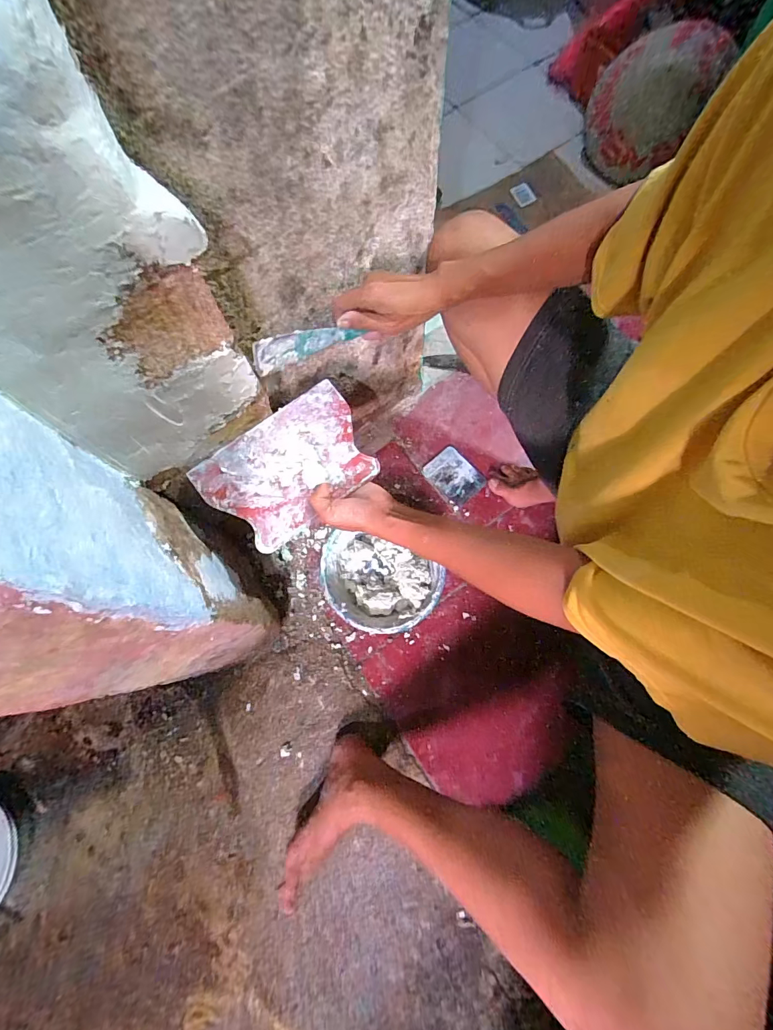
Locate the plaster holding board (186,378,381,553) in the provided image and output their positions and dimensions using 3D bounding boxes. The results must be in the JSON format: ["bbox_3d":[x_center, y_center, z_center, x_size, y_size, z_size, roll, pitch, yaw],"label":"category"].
[{"bbox_3d":[-0.118,-0.061,0.513,0.203,0.008,0.140,-38,83,-9],"label":"plaster holding board"}]

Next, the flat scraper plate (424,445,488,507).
[{"bbox_3d":[0.128,-0.074,0.781,0.081,0.009,0.104,-41,75,-10],"label":"flat scraper plate"}]

